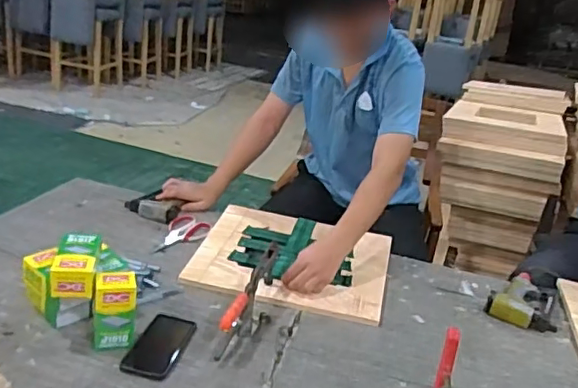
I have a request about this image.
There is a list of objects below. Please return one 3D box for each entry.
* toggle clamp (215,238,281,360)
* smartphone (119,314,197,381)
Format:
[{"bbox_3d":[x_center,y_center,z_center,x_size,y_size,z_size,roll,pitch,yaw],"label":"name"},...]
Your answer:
[{"bbox_3d":[-0.061,0.192,1.067,0.051,0.098,0.295,13,21,14],"label":"toggle clamp"},{"bbox_3d":[-0.220,0.258,0.981,0.082,0.008,0.172,10,21,7],"label":"smartphone"}]

